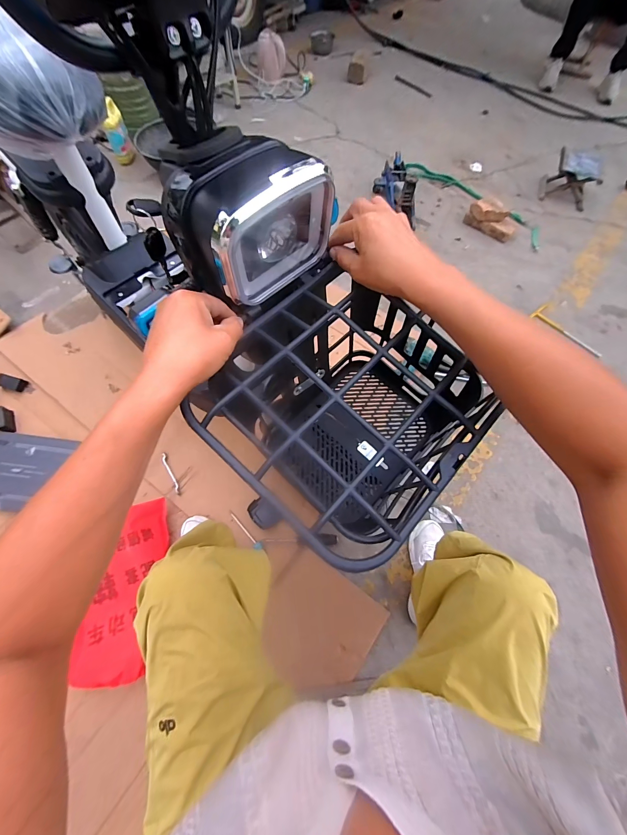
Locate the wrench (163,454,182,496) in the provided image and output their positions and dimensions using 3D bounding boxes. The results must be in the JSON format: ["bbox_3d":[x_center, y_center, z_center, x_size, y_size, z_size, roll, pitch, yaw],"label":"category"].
[{"bbox_3d":[-0.411,0.164,0.939,0.018,0.004,0.128,-23,85,-12],"label":"wrench"}]

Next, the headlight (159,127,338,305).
[{"bbox_3d":[-0.067,-0.205,0.332,0.143,0.103,0.109,-41,74,-18],"label":"headlight"}]

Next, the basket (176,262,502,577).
[{"bbox_3d":[0.043,-0.001,0.430,0.267,0.237,0.306,40,70,14],"label":"basket"}]

